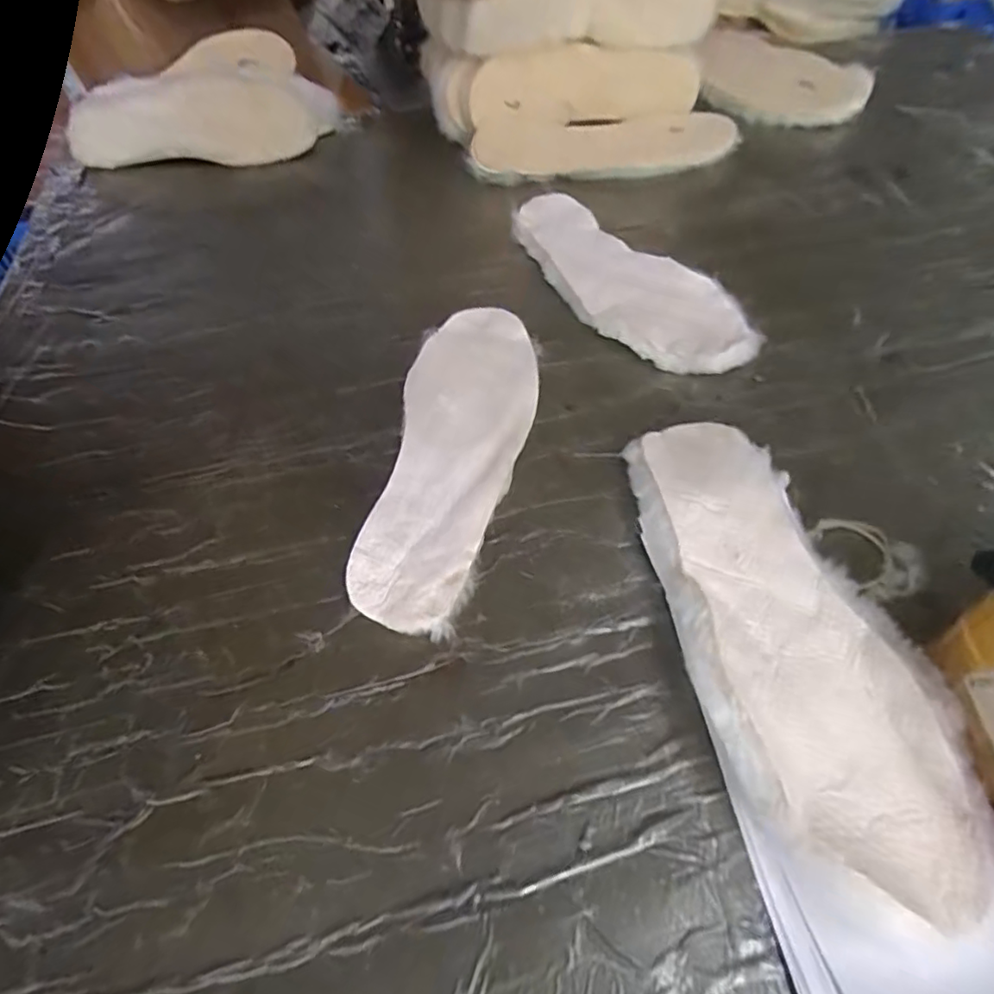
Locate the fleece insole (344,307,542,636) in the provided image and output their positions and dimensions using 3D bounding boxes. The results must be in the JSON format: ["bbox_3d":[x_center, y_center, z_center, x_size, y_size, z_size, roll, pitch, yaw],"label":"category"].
[{"bbox_3d":[-0.028,-0.034,0.410,0.089,0.022,0.269,6,52,11],"label":"fleece insole"}]

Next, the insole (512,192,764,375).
[{"bbox_3d":[0.098,-0.186,0.520,0.092,0.029,0.276,-28,53,-16],"label":"insole"}]

